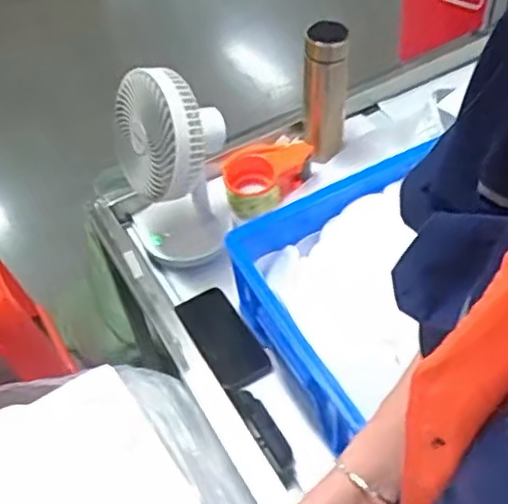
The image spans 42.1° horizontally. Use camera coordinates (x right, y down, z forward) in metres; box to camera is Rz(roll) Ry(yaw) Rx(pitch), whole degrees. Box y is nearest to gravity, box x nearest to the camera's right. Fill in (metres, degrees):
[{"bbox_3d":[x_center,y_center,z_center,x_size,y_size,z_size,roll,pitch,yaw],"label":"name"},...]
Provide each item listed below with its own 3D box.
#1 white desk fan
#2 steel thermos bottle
[{"bbox_3d":[-0.100,-0.112,0.878,0.123,0.290,0.177,-10,51,-3],"label":"white desk fan"},{"bbox_3d":[0.104,-0.222,0.960,0.062,0.219,0.070,2,52,6],"label":"steel thermos bottle"}]

